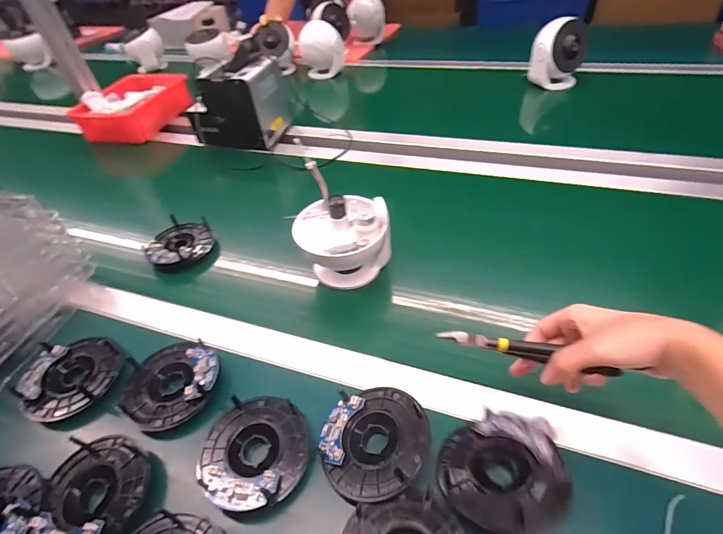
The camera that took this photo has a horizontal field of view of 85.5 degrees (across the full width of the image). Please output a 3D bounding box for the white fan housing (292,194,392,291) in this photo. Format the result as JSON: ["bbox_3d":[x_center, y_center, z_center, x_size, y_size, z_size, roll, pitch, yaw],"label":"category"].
[{"bbox_3d":[-0.026,-0.041,0.524,0.114,0.115,0.093,-17,45,-10],"label":"white fan housing"}]

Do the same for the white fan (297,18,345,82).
[{"bbox_3d":[-0.109,-0.602,1.092,0.101,0.140,0.083,-24,47,-16],"label":"white fan"}]

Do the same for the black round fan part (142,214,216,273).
[{"bbox_3d":[-0.282,-0.039,0.610,0.096,0.037,0.107,-27,48,-19],"label":"black round fan part"}]

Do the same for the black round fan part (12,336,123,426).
[{"bbox_3d":[-0.321,0.121,0.434,0.092,0.023,0.096,-4,45,4],"label":"black round fan part"}]

